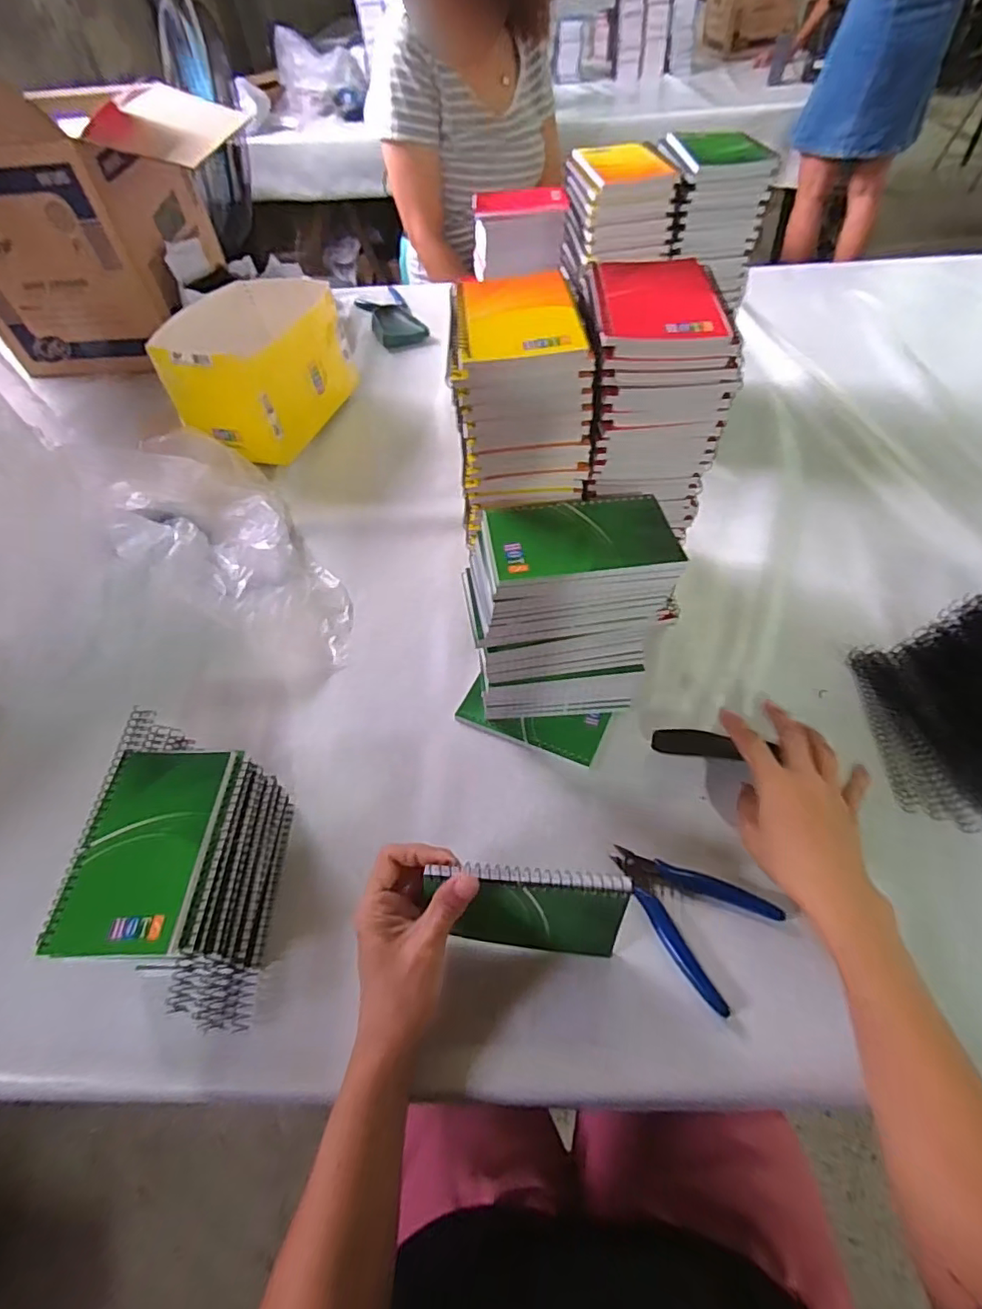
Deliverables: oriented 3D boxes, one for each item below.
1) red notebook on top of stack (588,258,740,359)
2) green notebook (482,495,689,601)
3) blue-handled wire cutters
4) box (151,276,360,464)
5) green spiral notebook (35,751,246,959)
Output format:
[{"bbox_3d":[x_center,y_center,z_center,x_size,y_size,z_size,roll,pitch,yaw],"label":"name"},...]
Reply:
[{"bbox_3d":[0.117,-0.247,0.402,0.087,0.017,0.117,-1,53,4],"label":"red notebook on top of stack"},{"bbox_3d":[0.064,-0.081,0.409,0.133,0.014,0.080,-6,55,-4],"label":"green notebook"},{"bbox_3d":[0.142,0.182,0.416,0.083,0.007,0.112,-39,60,-22],"label":"blue-handled wire cutters"},{"bbox_3d":[-0.320,-0.392,0.776,0.179,0.129,0.234,17,56,16],"label":"box"},{"bbox_3d":[-0.227,0.124,0.371,0.085,0.012,0.130,0,53,4],"label":"green spiral notebook"}]

